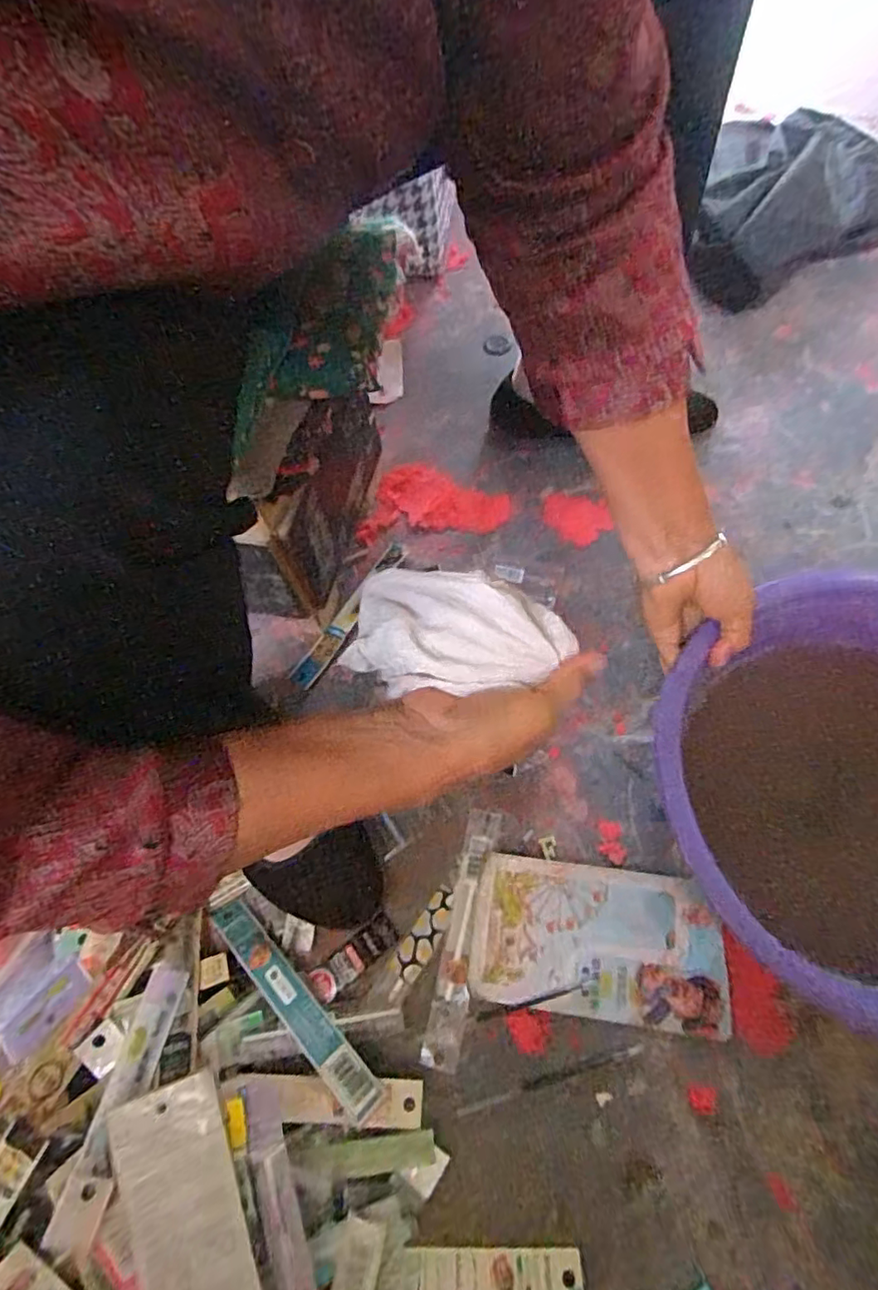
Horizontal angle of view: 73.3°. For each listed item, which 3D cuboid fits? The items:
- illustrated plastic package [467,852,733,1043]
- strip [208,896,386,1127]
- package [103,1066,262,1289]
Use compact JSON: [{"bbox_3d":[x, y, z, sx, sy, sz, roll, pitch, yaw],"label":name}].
[{"bbox_3d":[0.114,0.213,0.428,0.175,0.008,0.098,6,65,5],"label":"illustrated plastic package"},{"bbox_3d":[-0.105,0.249,0.415,0.025,0.005,0.173,-32,56,-33],"label":"strip"},{"bbox_3d":[-0.145,0.342,0.341,0.063,0.009,0.152,-17,73,-15],"label":"package"}]

